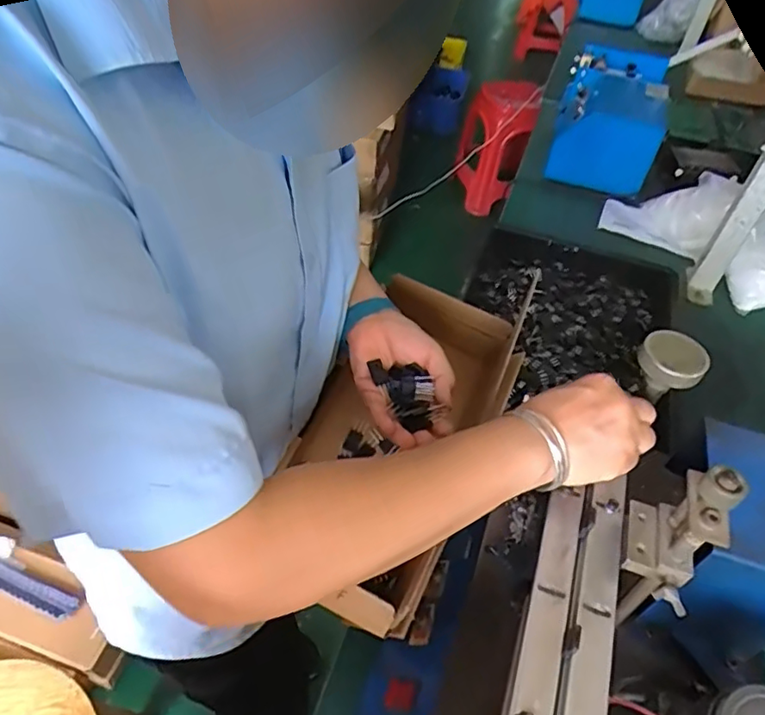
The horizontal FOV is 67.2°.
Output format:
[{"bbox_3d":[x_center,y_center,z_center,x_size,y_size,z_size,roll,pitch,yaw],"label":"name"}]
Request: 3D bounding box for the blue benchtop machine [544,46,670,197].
[{"bbox_3d":[0.612,-0.654,1.542,0.255,0.166,0.599,16,47,9],"label":"blue benchtop machine"}]

